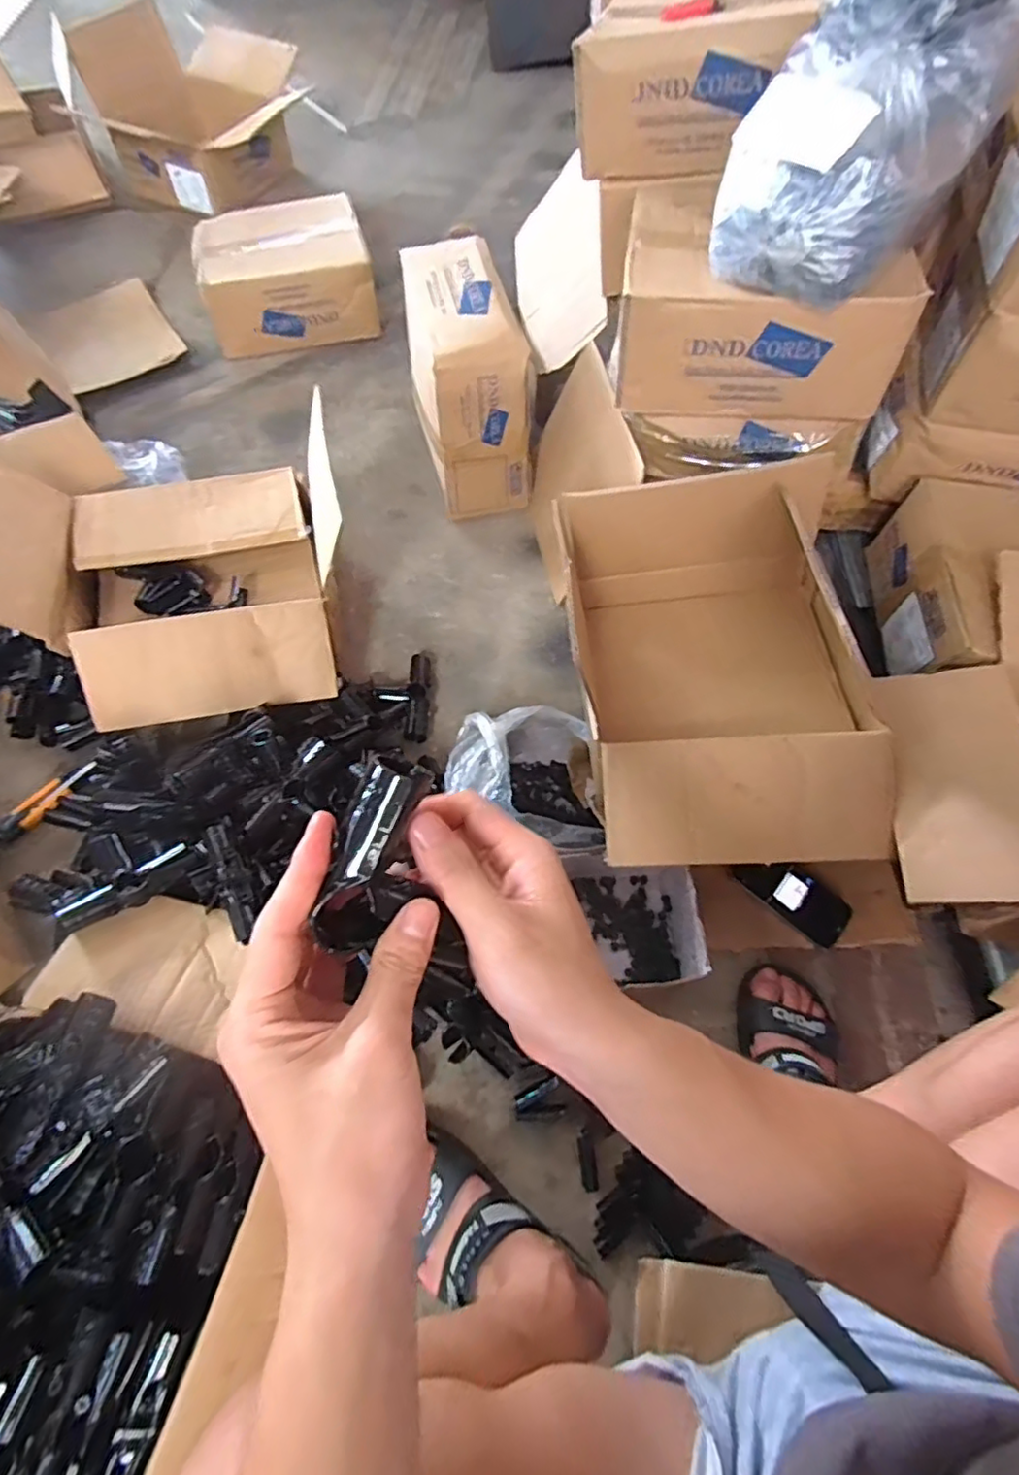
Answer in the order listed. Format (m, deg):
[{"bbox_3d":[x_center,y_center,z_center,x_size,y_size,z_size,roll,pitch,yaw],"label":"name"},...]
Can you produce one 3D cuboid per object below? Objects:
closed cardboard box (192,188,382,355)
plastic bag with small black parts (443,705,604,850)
[{"bbox_3d":[-0.456,-0.942,1.295,0.328,0.129,0.279,-15,64,-8],"label":"closed cardboard box"},{"bbox_3d":[0.020,0.062,0.794,0.185,0.135,0.197,-11,64,-6],"label":"plastic bag with small black parts"}]

